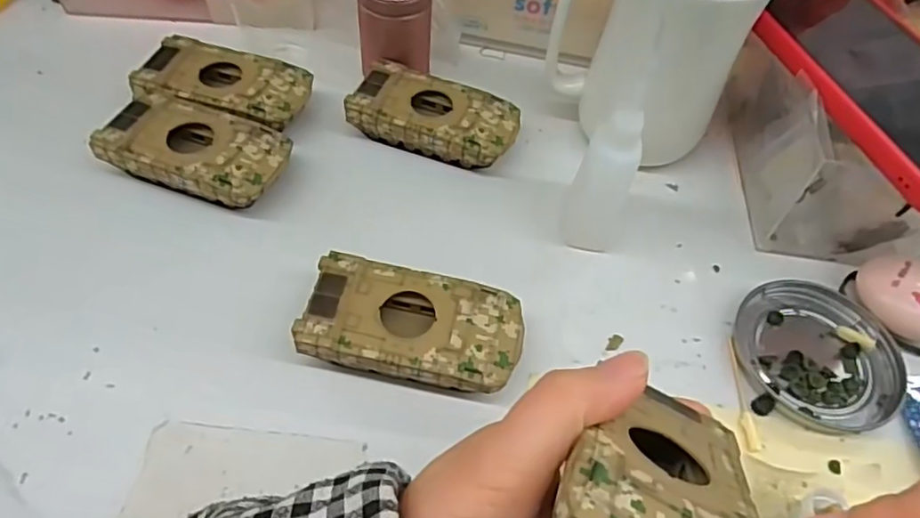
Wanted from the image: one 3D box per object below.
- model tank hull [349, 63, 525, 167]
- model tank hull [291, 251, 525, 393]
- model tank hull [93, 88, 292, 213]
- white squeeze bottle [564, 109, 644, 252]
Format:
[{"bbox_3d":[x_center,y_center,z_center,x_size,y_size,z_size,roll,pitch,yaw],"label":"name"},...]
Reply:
[{"bbox_3d":[-0.014,-0.083,0.371,0.094,0.027,0.049,18,53,8],"label":"model tank hull"},{"bbox_3d":[-0.021,0.033,0.286,0.095,0.029,0.052,12,53,3],"label":"model tank hull"},{"bbox_3d":[-0.142,-0.056,0.340,0.093,0.027,0.053,17,53,7],"label":"model tank hull"},{"bbox_3d":[0.071,-0.036,0.313,0.027,0.078,0.025,16,53,6],"label":"white squeeze bottle"}]

